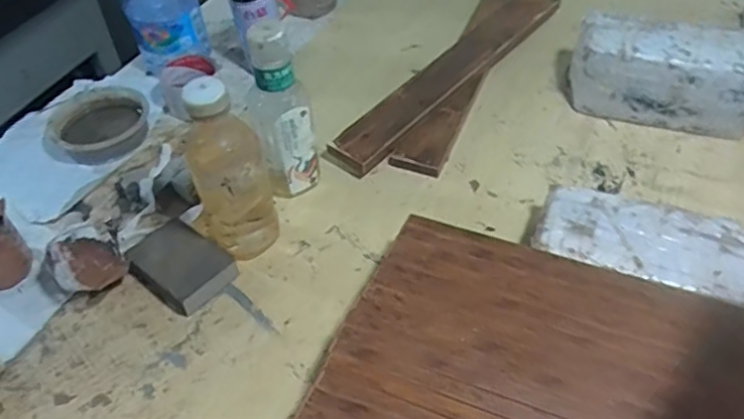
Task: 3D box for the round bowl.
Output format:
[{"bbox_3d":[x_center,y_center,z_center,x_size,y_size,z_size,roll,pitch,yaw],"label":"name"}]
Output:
[{"bbox_3d":[-0.363,-0.115,0.818,0.131,0.037,0.146,-25,51,-19],"label":"round bowl"}]

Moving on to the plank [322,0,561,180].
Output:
[{"bbox_3d":[0.114,-0.191,0.837,0.063,0.017,0.461,38,59,17],"label":"plank"}]

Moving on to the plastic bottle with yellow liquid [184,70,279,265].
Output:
[{"bbox_3d":[-0.142,-0.035,0.598,0.078,0.205,0.069,-17,48,-12],"label":"plastic bottle with yellow liquid"}]

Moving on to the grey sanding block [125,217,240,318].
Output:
[{"bbox_3d":[-0.199,0.058,0.641,0.108,0.031,0.071,29,55,26],"label":"grey sanding block"}]

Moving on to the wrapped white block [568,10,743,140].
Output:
[{"bbox_3d":[0.366,-0.171,0.781,0.220,0.101,0.100,13,49,15],"label":"wrapped white block"}]

